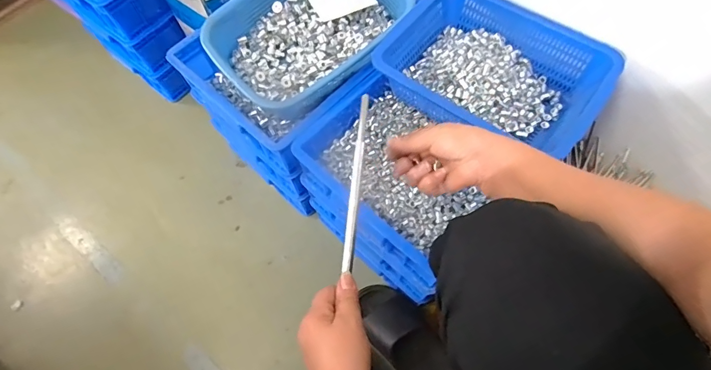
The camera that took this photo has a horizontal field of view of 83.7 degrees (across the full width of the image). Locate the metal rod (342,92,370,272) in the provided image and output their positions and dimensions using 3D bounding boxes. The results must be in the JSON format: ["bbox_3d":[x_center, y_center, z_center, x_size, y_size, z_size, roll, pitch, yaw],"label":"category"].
[{"bbox_3d":[0.000,-0.005,0.436,0.012,0.012,0.195,5,81,4],"label":"metal rod"}]

